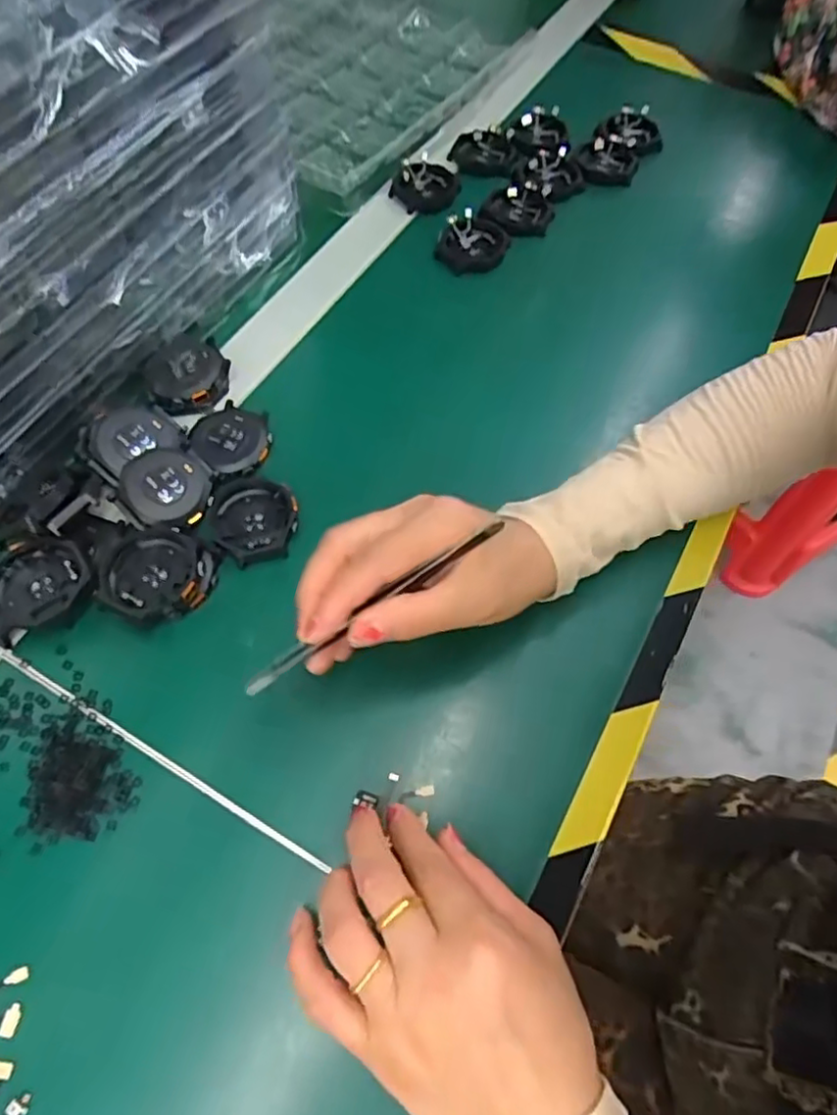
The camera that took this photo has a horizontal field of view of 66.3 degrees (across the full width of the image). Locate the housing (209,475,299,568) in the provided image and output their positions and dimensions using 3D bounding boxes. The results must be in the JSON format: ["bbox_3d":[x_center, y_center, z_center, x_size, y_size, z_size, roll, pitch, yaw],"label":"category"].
[{"bbox_3d":[-0.094,-0.023,0.363,0.054,0.009,0.049,32,65,15],"label":"housing"}]

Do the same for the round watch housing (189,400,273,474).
[{"bbox_3d":[-0.113,-0.072,0.385,0.047,0.009,0.045,1,61,-1],"label":"round watch housing"}]

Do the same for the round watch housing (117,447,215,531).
[{"bbox_3d":[-0.144,-0.040,0.365,0.050,0.012,0.050,5,72,-16],"label":"round watch housing"}]

